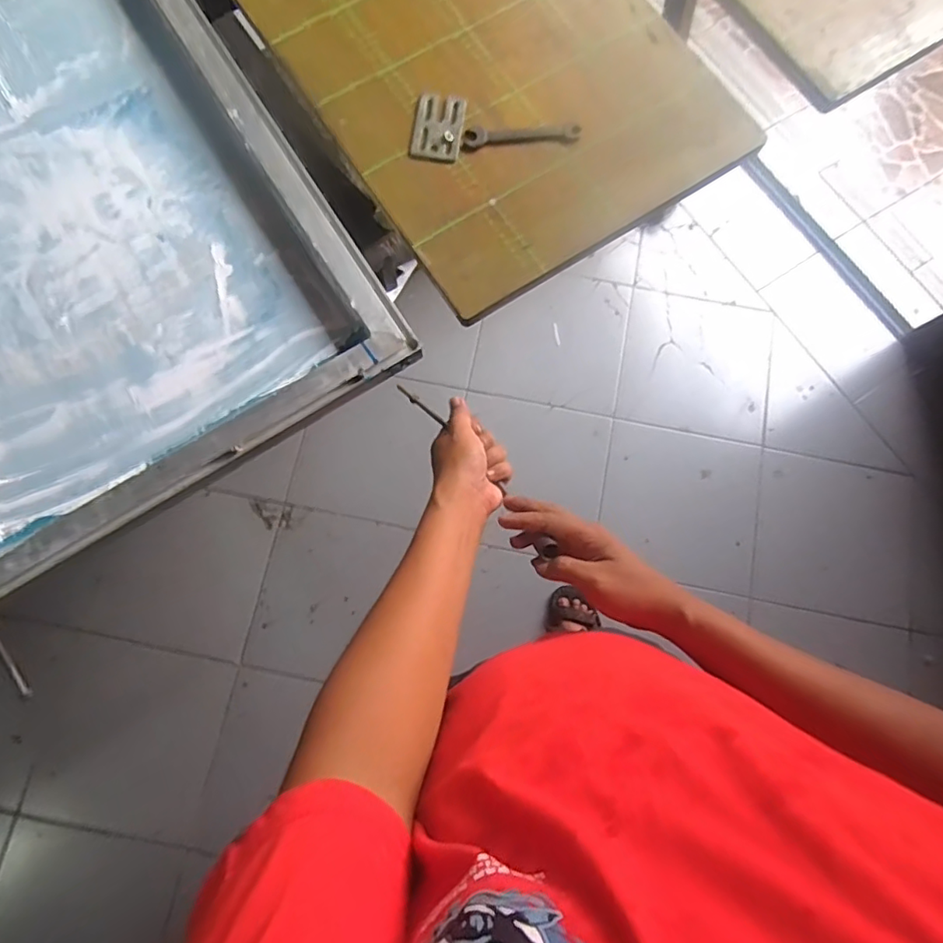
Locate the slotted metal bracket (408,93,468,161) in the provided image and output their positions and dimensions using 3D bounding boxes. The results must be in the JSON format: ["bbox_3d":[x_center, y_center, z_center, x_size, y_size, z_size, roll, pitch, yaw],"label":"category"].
[{"bbox_3d":[-0.036,-0.374,0.609,0.054,0.004,0.080,9,78,0],"label":"slotted metal bracket"}]

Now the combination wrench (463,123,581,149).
[{"bbox_3d":[0.054,-0.363,0.608,0.122,0.004,0.022,-3,78,-2],"label":"combination wrench"}]

